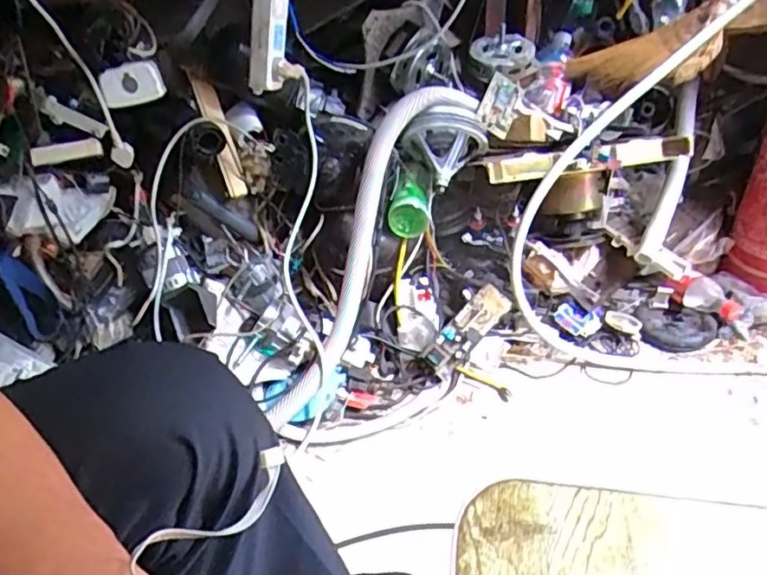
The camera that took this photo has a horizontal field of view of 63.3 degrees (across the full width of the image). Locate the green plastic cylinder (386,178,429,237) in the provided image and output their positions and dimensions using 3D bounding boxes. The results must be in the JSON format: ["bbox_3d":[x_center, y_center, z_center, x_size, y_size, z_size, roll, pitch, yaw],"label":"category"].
[{"bbox_3d":[0.041,-0.134,1.053,0.068,0.069,0.072,-4,38,1],"label":"green plastic cylinder"}]

